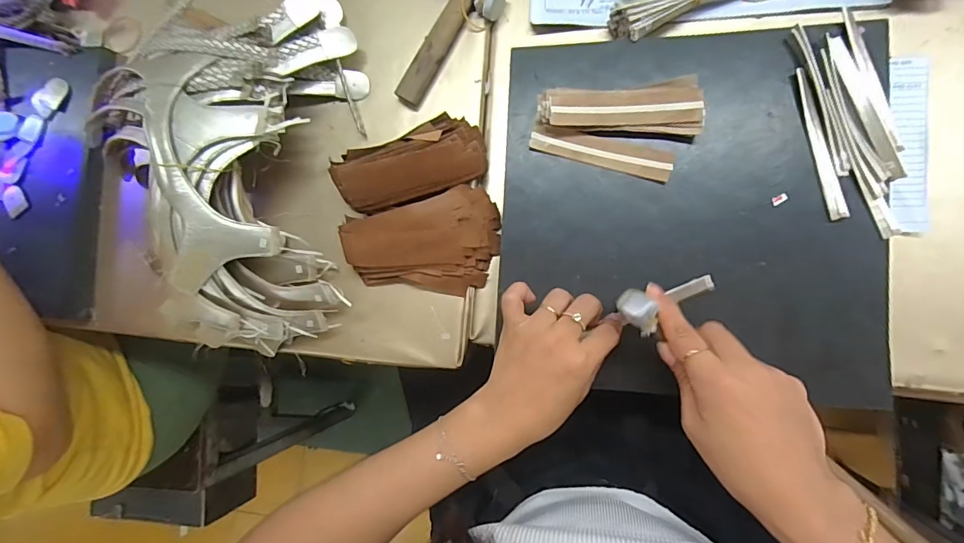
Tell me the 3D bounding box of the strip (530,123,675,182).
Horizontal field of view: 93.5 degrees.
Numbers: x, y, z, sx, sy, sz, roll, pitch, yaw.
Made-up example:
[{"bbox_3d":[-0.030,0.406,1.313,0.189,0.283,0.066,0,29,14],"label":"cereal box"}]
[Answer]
[{"bbox_3d":[0.103,-0.105,0.395,0.121,0.005,0.024,18,96,14],"label":"strip"}]

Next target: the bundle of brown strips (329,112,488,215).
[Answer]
[{"bbox_3d":[-0.068,-0.098,0.419,0.142,0.047,0.064,-19,88,7],"label":"bundle of brown strips"}]

